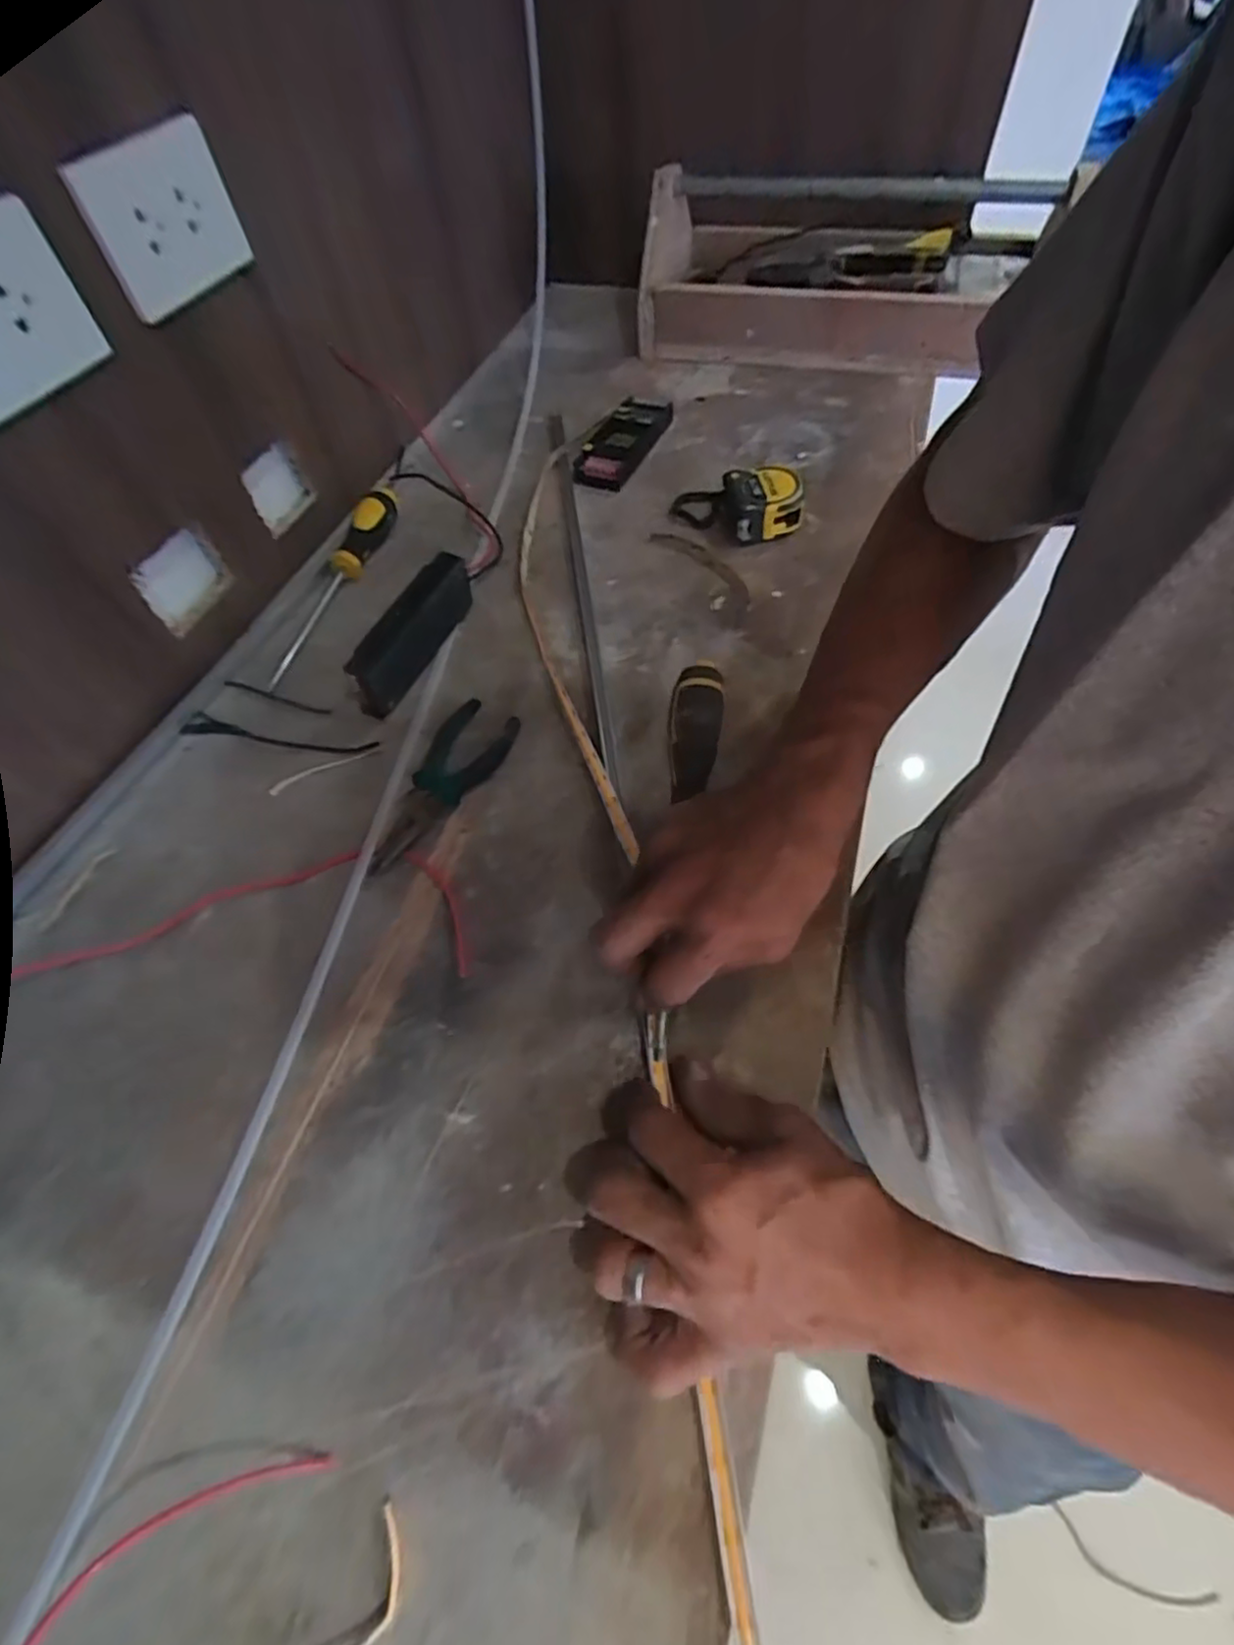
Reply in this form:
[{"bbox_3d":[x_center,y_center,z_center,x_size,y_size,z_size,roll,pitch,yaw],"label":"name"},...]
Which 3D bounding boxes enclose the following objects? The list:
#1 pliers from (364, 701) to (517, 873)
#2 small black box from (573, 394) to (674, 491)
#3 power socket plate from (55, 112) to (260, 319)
[{"bbox_3d":[-0.132,-0.030,0.485,0.056,0.013,0.145,31,65,22],"label":"pliers"},{"bbox_3d":[0.008,-0.400,0.703,0.055,0.030,0.142,21,61,17],"label":"small black box"},{"bbox_3d":[-0.298,-0.401,0.447,0.012,0.089,0.111,25,63,5],"label":"power socket plate"}]

